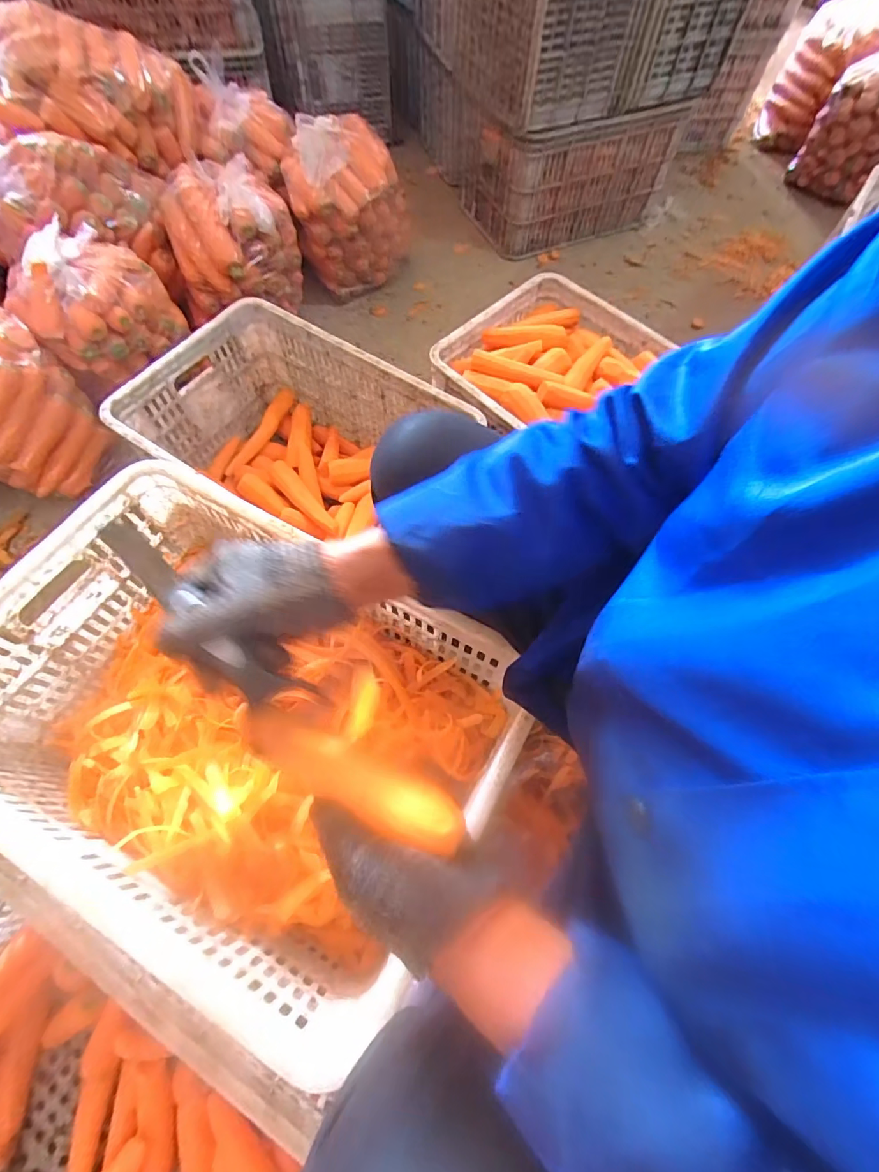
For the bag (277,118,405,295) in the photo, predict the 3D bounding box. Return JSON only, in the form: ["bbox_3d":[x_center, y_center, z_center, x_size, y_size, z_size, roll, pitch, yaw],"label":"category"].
[{"bbox_3d":[-0.218,-0.903,1.172,0.271,0.314,0.198,0,65,-3],"label":"bag"}]

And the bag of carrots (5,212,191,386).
[{"bbox_3d":[-0.635,-0.531,0.904,0.176,0.176,0.257,41,70,15],"label":"bag of carrots"}]

